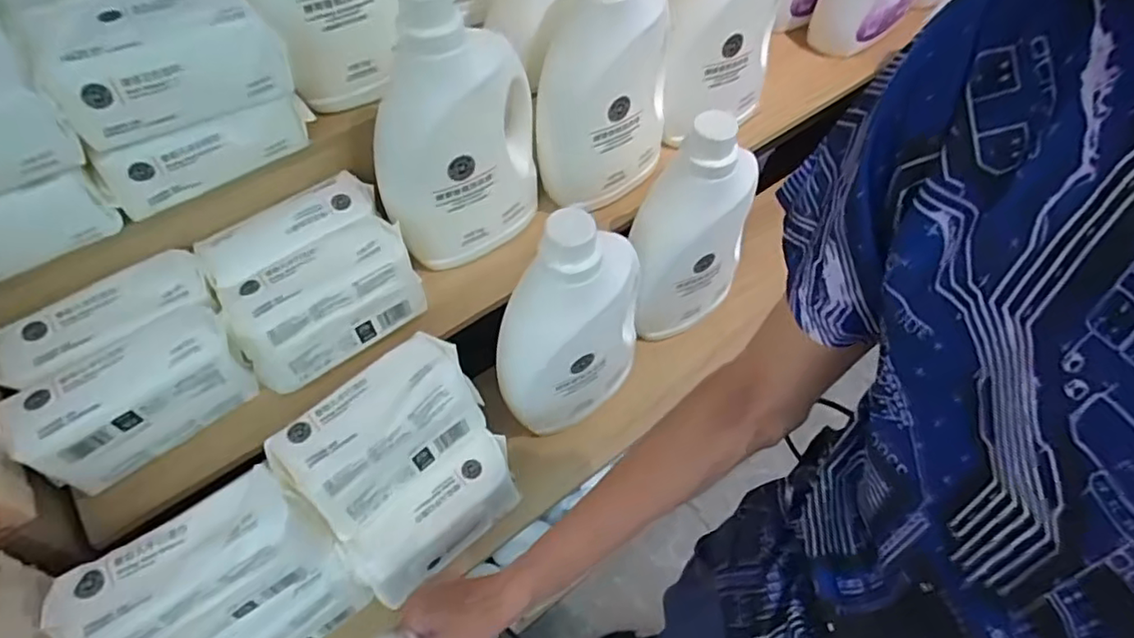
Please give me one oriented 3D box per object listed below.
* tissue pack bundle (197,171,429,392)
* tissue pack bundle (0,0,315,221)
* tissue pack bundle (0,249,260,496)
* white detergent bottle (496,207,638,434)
[{"bbox_3d":[-0.277,-0.049,0.688,0.192,0.095,0.157,-32,62,-21],"label":"tissue pack bundle"},{"bbox_3d":[-0.390,-0.244,0.611,0.194,0.143,0.193,-30,62,-20],"label":"tissue pack bundle"},{"bbox_3d":[-0.432,0.044,0.621,0.201,0.093,0.156,-36,64,-23],"label":"tissue pack bundle"},{"bbox_3d":[0.002,0.014,0.678,0.082,0.294,0.177,40,64,23],"label":"white detergent bottle"}]

